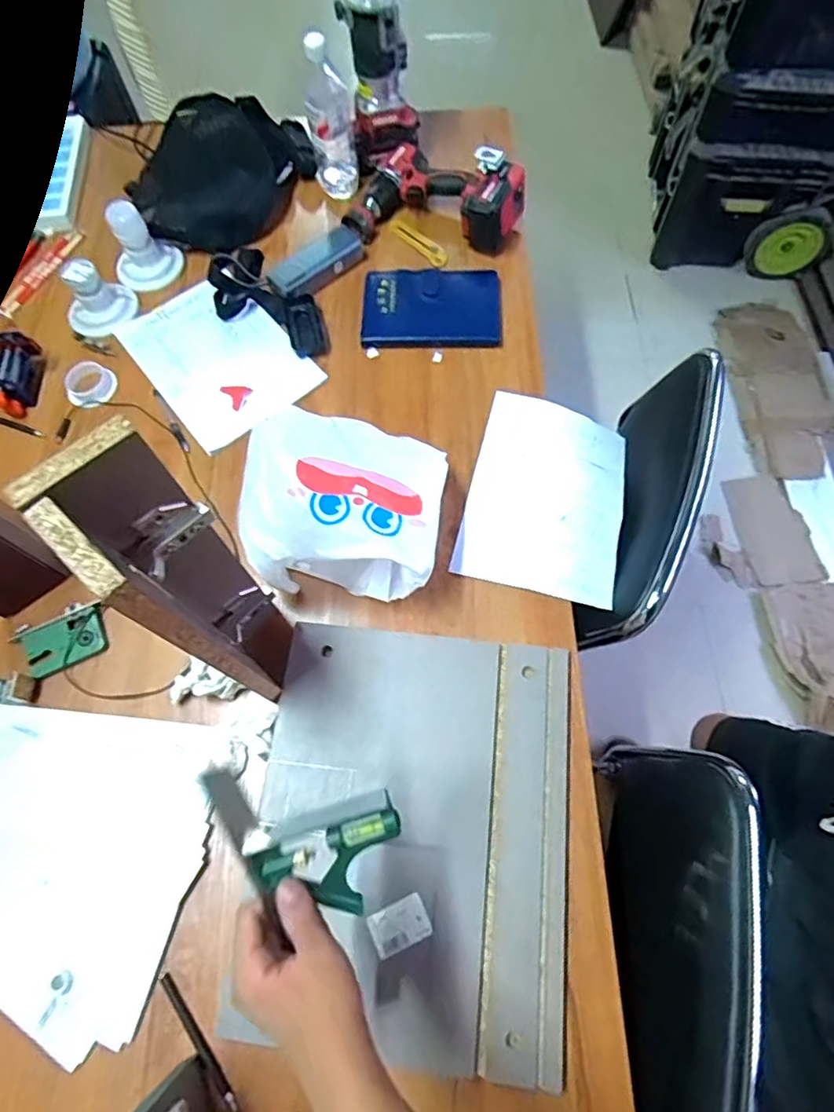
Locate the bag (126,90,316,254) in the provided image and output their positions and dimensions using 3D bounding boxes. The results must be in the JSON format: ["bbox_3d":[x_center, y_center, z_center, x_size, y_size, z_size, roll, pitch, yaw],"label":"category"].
[{"bbox_3d":[-0.340,-0.671,1.008,0.308,0.092,0.278,-29,69,-9],"label":"bag"}]

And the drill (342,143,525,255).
[{"bbox_3d":[0.024,-0.580,0.949,0.265,0.097,0.185,26,71,13],"label":"drill"}]

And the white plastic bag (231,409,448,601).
[{"bbox_3d":[-0.084,-0.066,0.707,0.227,0.142,0.209,3,67,4],"label":"white plastic bag"}]

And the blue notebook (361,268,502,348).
[{"bbox_3d":[0.023,-0.385,0.893,0.207,0.019,0.150,2,67,4],"label":"blue notebook"}]

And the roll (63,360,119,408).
[{"bbox_3d":[-0.496,-0.262,0.879,0.073,0.026,0.068,-1,67,3],"label":"roll"}]

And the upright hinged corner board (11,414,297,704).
[{"bbox_3d":[-0.188,0.032,0.536,0.120,0.383,0.084,41,75,18],"label":"upright hinged corner board"}]

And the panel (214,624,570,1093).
[{"bbox_3d":[-0.007,0.282,0.621,0.334,0.030,0.403,6,68,5],"label":"panel"}]

